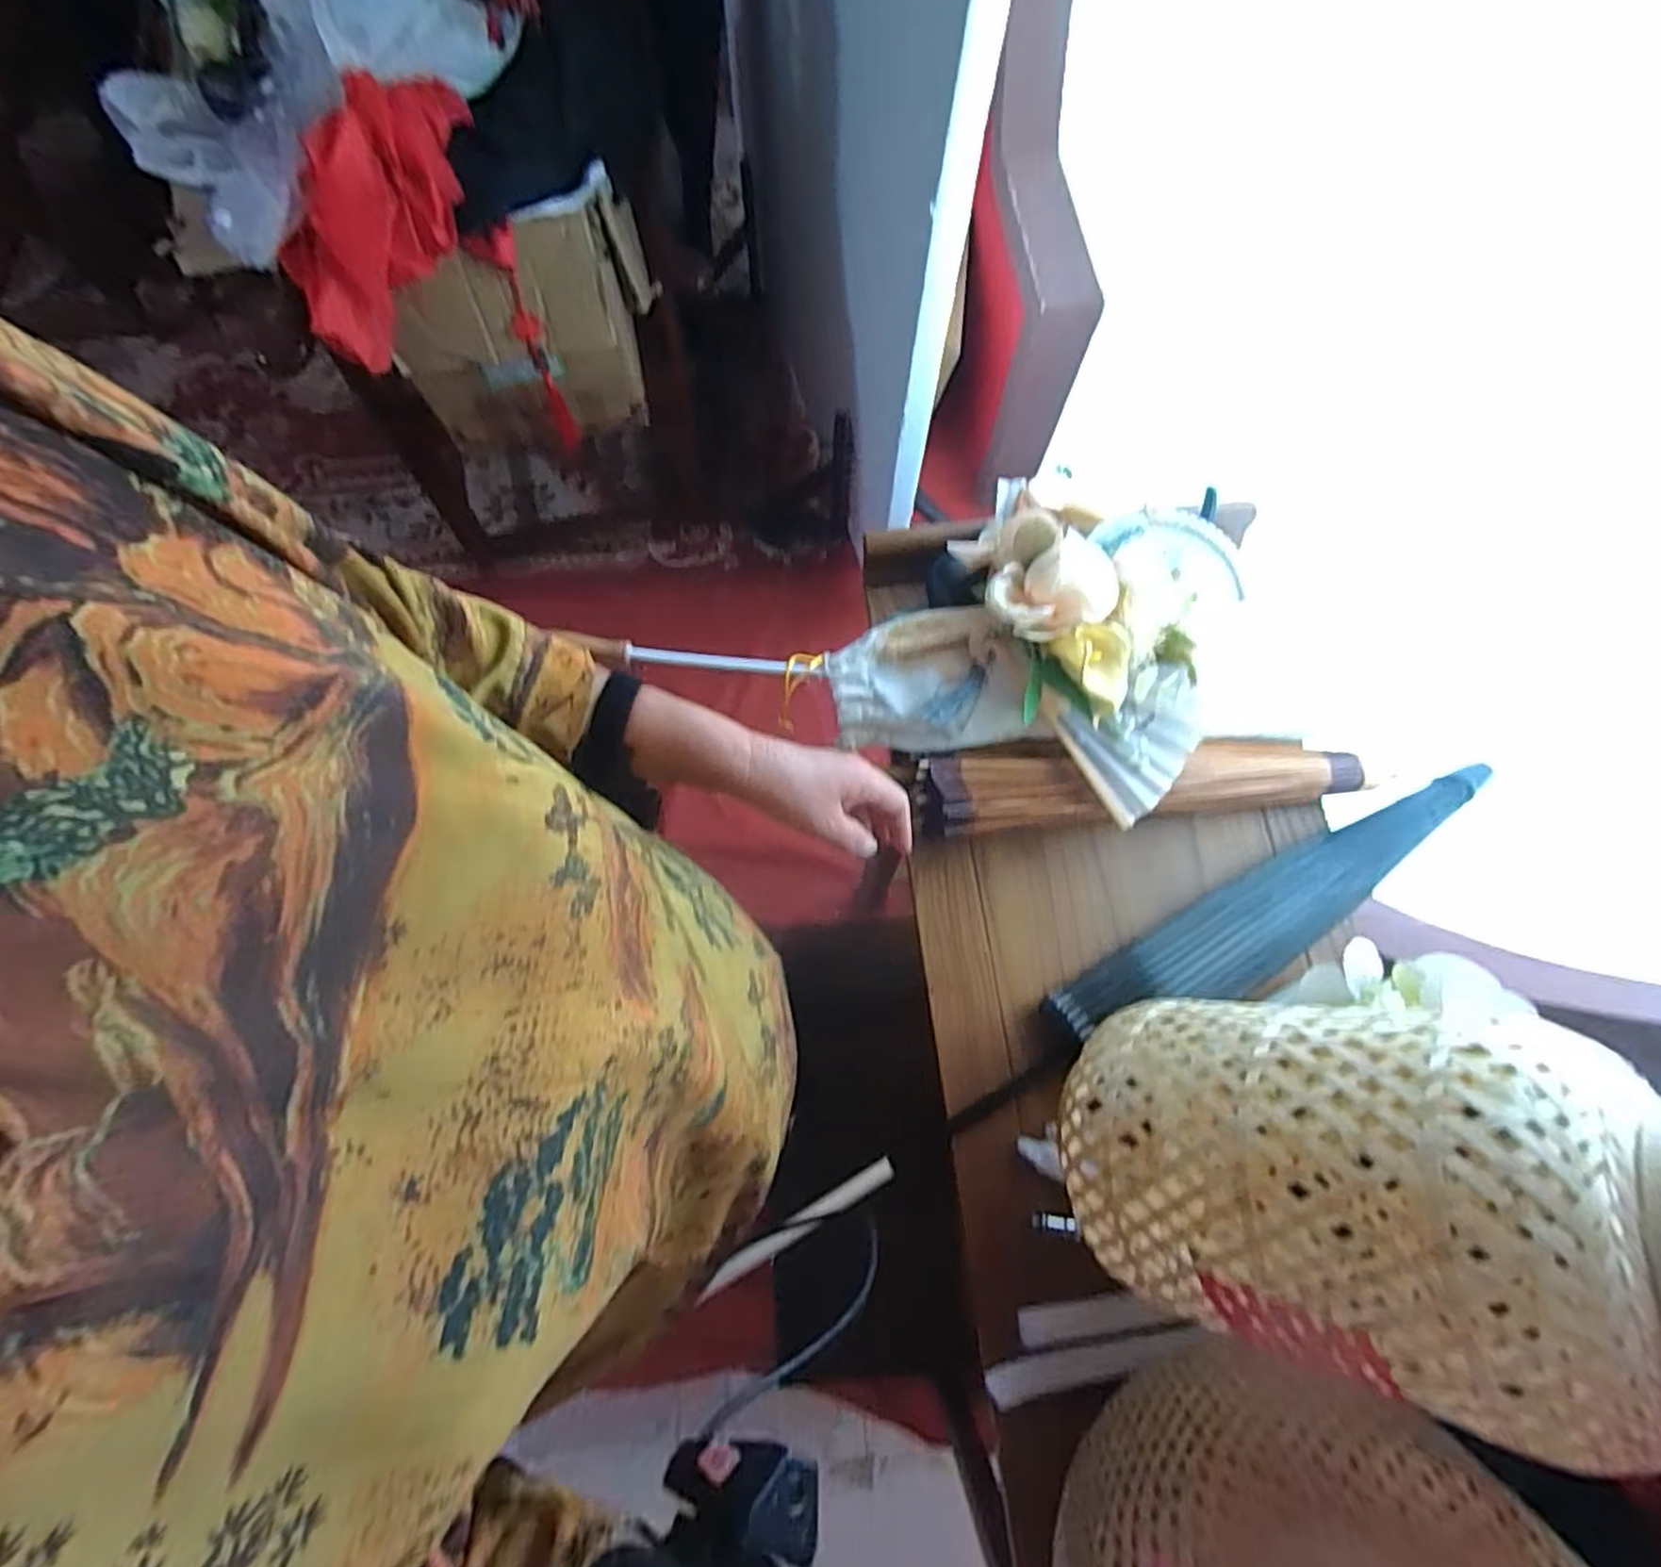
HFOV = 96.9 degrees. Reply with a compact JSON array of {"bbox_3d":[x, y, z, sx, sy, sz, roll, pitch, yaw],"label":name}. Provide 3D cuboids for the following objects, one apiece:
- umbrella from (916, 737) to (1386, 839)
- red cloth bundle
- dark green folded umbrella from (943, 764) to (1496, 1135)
[{"bbox_3d":[0.277,-0.009,0.639,0.410,0.058,0.076,-7,72,-4],"label":"umbrella"},{"bbox_3d":[-0.527,-0.663,0.874,0.117,0.139,0.318,41,110,12],"label":"red cloth bundle"},{"bbox_3d":[0.345,0.135,0.638,0.554,0.059,0.077,-28,74,-10],"label":"dark green folded umbrella"}]

